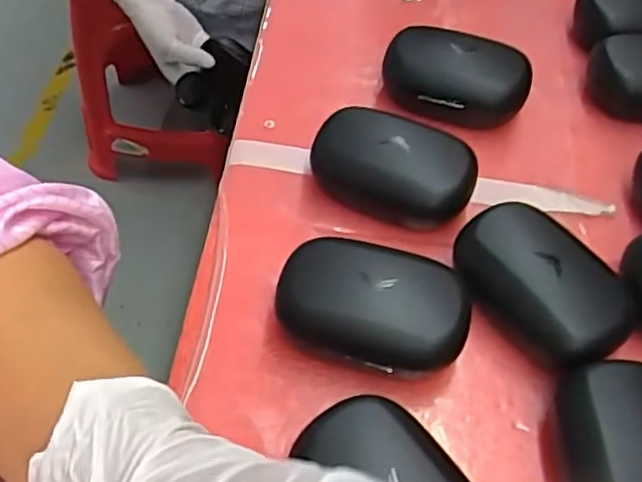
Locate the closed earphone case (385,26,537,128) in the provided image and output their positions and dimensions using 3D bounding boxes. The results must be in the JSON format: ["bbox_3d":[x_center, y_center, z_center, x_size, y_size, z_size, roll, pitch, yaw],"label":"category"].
[{"bbox_3d":[0.080,-0.097,0.402,0.086,0.039,0.054,17,55,9],"label":"closed earphone case"}]

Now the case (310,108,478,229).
[{"bbox_3d":[0.039,-0.039,0.359,0.086,0.038,0.050,26,57,15],"label":"case"}]

